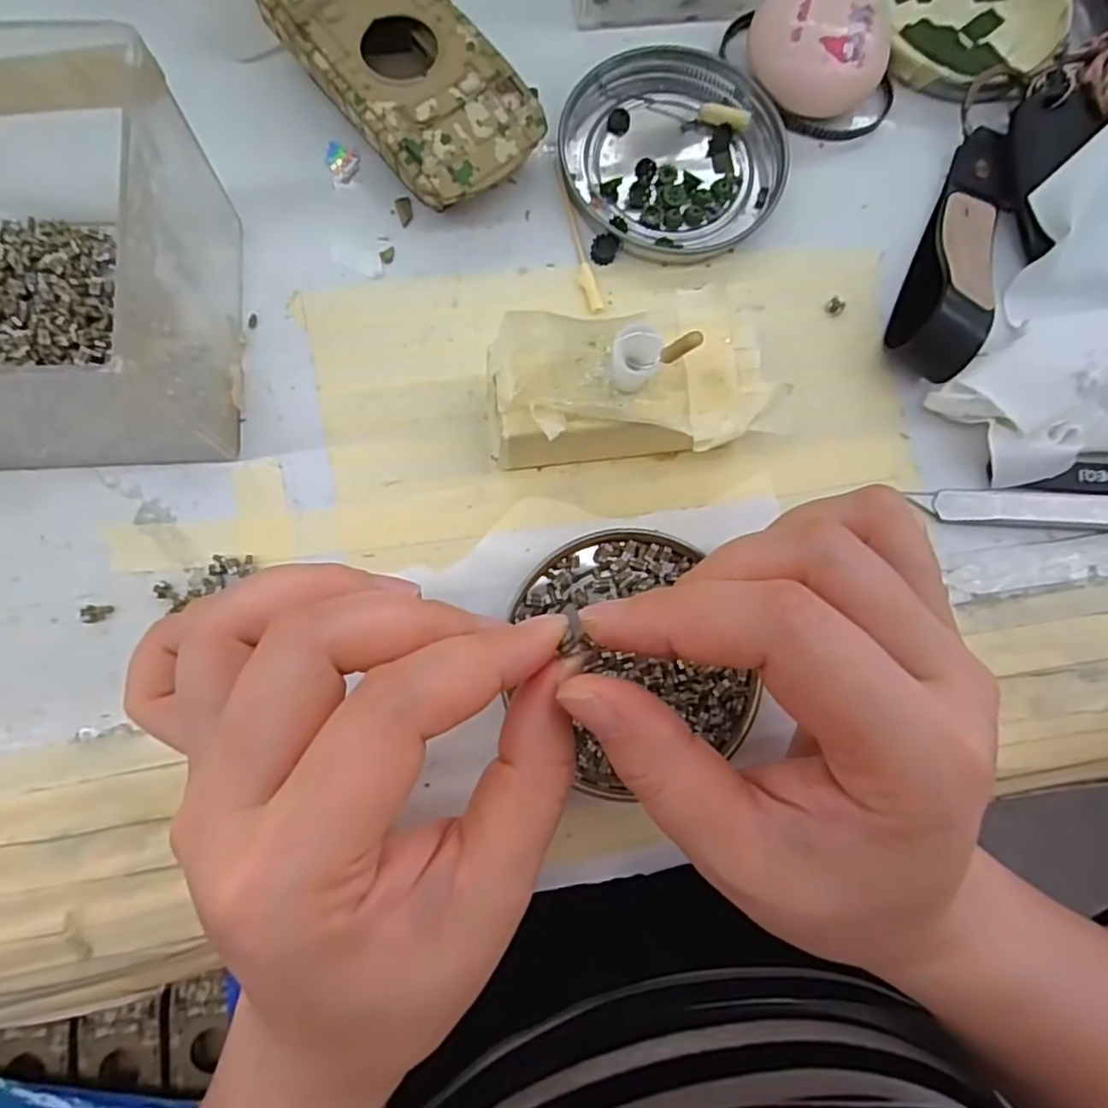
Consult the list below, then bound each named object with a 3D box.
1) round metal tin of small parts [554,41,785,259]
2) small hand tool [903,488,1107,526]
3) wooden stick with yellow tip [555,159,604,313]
[{"bbox_3d":[0.041,-0.143,0.240,0.076,0.009,0.076,1,81,-3],"label":"round metal tin of small parts"},{"bbox_3d":[0.193,-0.015,0.226,0.137,0.006,0.012,3,81,-3],"label":"small hand tool"},{"bbox_3d":[0.007,-0.111,0.234,0.006,0.004,0.057,-14,82,-5],"label":"wooden stick with yellow tip"}]

